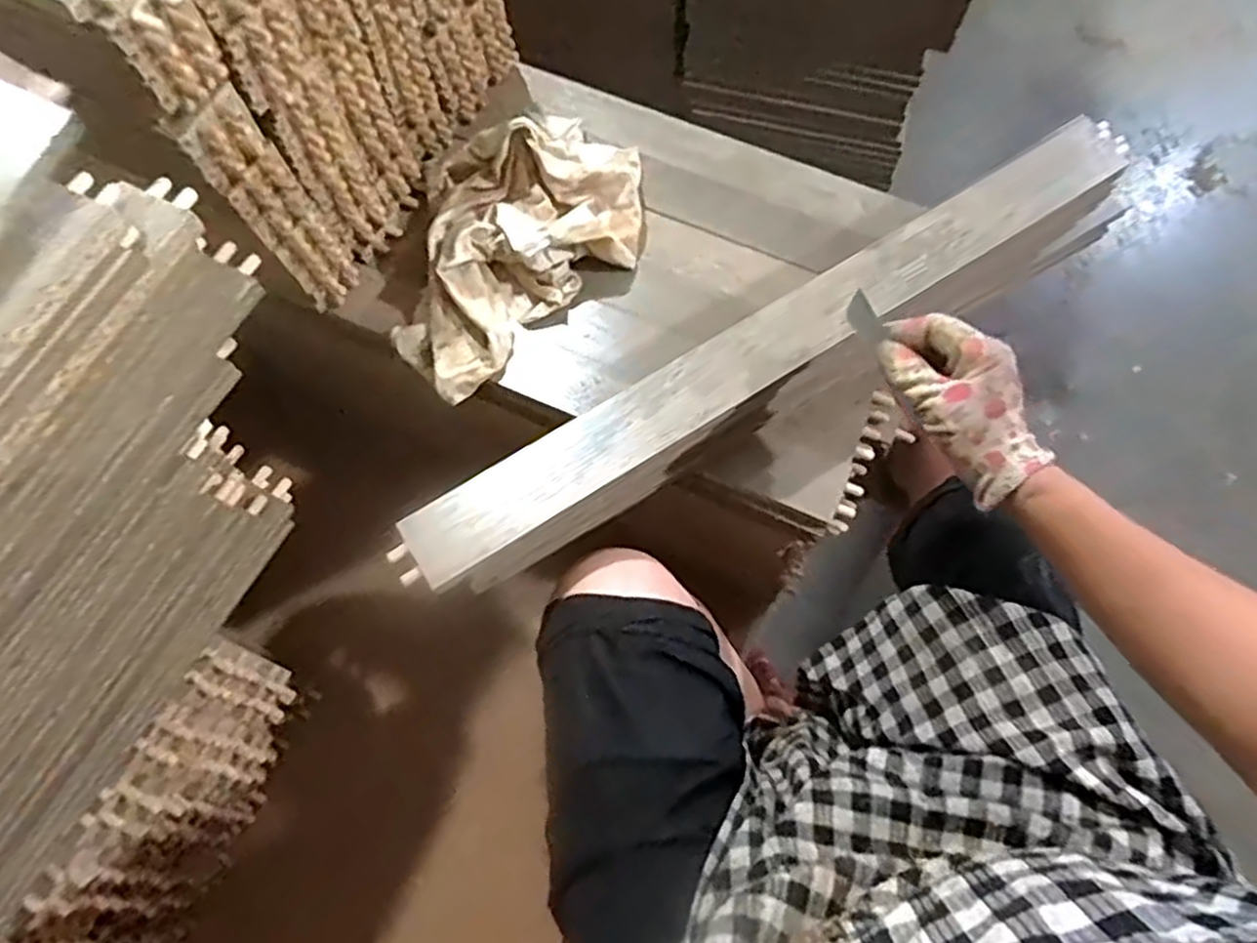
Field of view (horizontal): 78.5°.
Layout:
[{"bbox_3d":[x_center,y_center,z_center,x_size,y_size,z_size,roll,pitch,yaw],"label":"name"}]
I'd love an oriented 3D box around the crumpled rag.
[{"bbox_3d":[-0.105,-0.224,0.680,0.288,0.079,0.186,-41,75,-13],"label":"crumpled rag"}]

